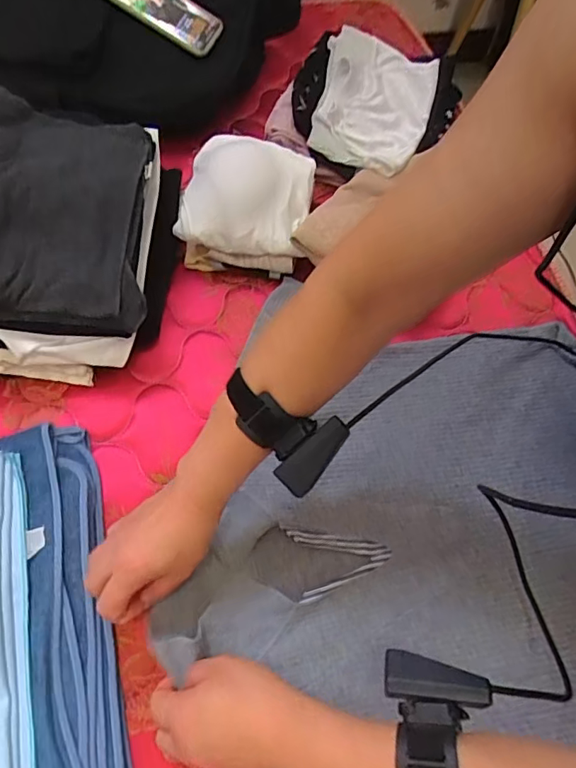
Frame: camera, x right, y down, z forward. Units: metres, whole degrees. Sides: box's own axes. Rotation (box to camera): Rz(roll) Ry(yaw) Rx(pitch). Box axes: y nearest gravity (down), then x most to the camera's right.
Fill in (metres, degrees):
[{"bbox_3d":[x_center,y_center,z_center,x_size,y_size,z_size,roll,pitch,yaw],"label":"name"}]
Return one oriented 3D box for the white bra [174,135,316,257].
[{"bbox_3d":[-0.050,-0.248,0.662,0.156,0.049,0.163,6,63,-1],"label":"white bra"}]

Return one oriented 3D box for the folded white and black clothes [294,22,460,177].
[{"bbox_3d":[0.129,-0.423,0.773,0.237,0.038,0.264,14,63,3],"label":"folded white and black clothes"}]

